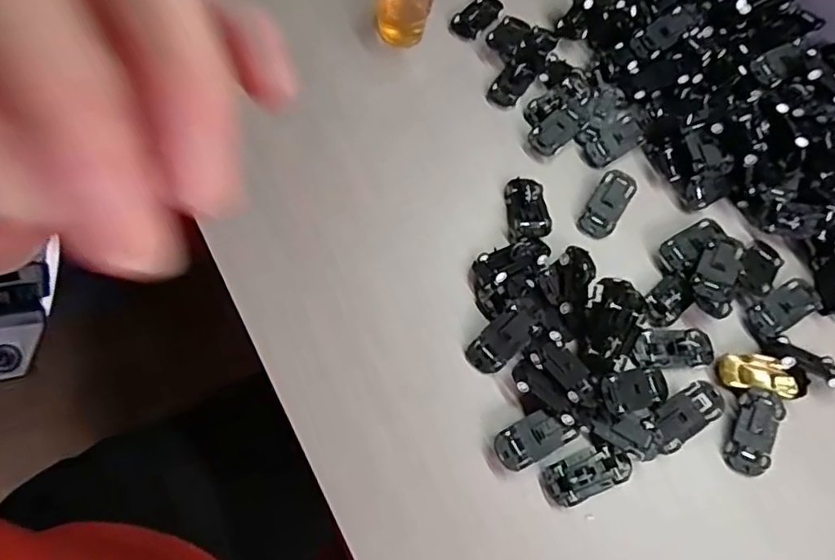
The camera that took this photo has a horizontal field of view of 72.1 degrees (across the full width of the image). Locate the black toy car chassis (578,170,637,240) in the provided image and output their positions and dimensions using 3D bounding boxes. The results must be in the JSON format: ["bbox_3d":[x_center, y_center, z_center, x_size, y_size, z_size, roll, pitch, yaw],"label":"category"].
[{"bbox_3d":[0.167,-0.066,0.504,0.029,0.013,0.065,31,70,10],"label":"black toy car chassis"}]

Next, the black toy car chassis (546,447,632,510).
[{"bbox_3d":[0.124,0.140,0.415,0.063,0.022,0.031,-20,70,-10],"label":"black toy car chassis"}]

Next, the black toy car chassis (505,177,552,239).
[{"bbox_3d":[0.096,-0.063,0.497,0.032,0.012,0.062,-4,68,-4],"label":"black toy car chassis"}]

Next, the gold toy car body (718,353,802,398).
[{"bbox_3d":[0.271,0.075,0.458,0.062,0.013,0.030,9,68,1],"label":"gold toy car body"}]

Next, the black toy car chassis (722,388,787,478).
[{"bbox_3d":[0.256,0.114,0.436,0.033,0.014,0.066,25,69,7],"label":"black toy car chassis"}]

